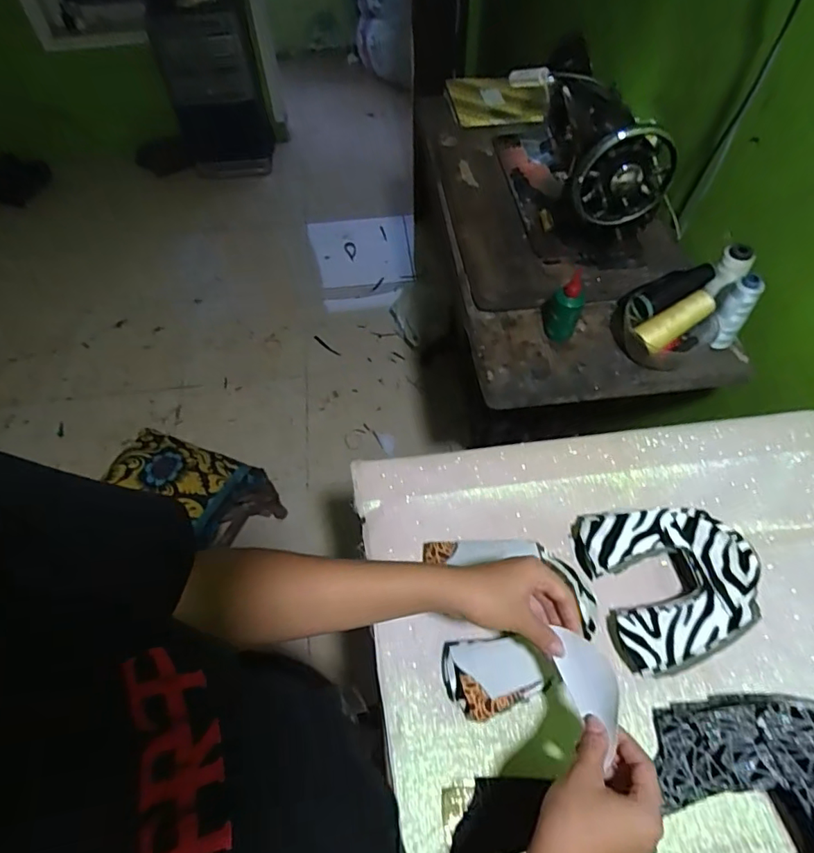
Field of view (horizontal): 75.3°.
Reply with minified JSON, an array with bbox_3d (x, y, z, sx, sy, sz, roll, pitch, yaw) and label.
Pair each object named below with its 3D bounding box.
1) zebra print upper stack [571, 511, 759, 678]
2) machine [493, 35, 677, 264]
[{"bbox_3d":[0.278,0.156,0.554,0.151,0.063,0.173,-9,56,-5],"label":"zebra print upper stack"},{"bbox_3d":[0.272,-0.475,0.868,0.160,0.214,0.399,-4,56,-2],"label":"machine"}]

